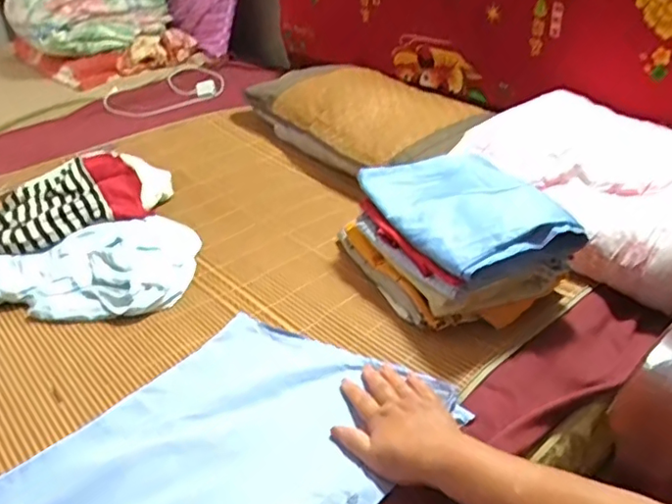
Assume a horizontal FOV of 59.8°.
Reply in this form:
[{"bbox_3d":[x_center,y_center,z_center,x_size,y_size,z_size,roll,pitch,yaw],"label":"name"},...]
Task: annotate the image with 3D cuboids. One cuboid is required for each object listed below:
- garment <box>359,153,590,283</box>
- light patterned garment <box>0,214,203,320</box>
[{"bbox_3d":[0.167,-0.066,0.773,0.186,0.041,0.273,-12,34,-18],"label":"garment"},{"bbox_3d":[-0.431,0.012,0.862,0.436,0.026,0.244,0,31,0],"label":"light patterned garment"}]

